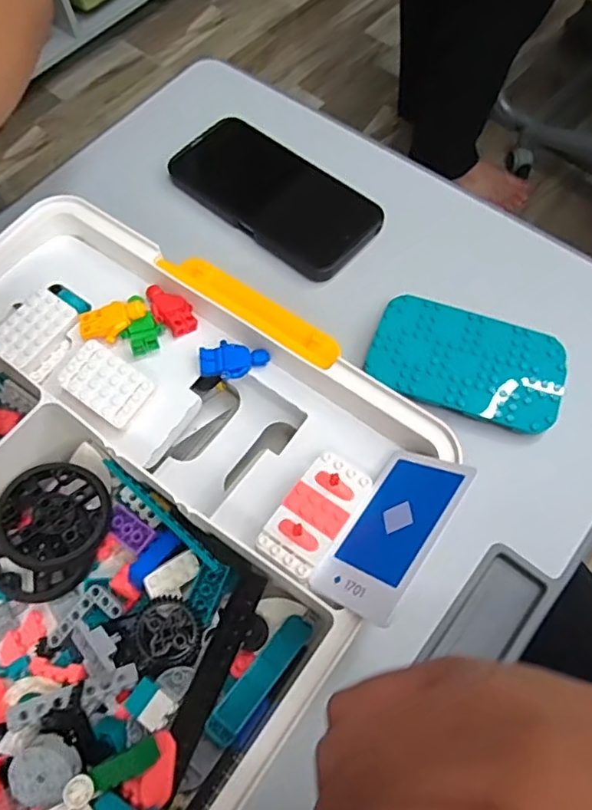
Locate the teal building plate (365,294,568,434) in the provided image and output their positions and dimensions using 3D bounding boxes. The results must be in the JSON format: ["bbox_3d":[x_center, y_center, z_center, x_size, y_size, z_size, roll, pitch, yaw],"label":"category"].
[{"bbox_3d":[0.117,-0.031,0.391,0.126,0.011,0.079,18,68,9],"label":"teal building plate"}]

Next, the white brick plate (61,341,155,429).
[{"bbox_3d":[-0.105,-0.013,0.318,0.046,0.009,0.032,34,71,15],"label":"white brick plate"}]

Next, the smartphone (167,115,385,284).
[{"bbox_3d":[-0.018,-0.168,0.460,0.173,0.009,0.083,39,73,16],"label":"smartphone"}]

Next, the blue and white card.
[{"bbox_3d":[0.046,0.058,0.275,0.051,0.004,0.085,10,57,52],"label":"blue and white card"}]

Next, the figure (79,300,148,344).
[{"bbox_3d":[-0.105,-0.049,0.331,0.039,0.007,0.023,-19,67,-7],"label":"figure"}]

